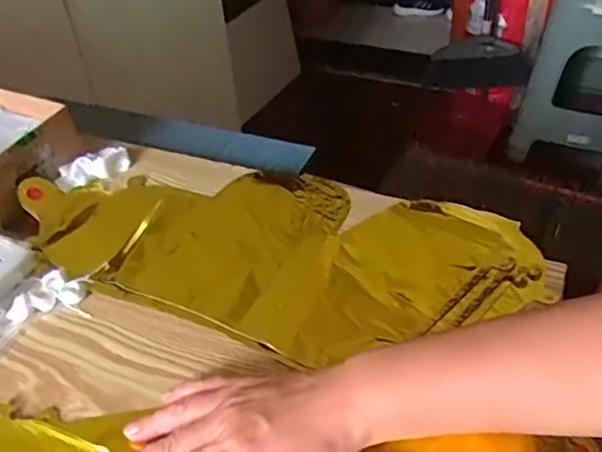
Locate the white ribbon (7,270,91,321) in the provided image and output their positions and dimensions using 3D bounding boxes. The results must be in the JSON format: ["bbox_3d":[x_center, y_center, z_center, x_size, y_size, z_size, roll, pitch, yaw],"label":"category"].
[{"bbox_3d":[-0.208,0.058,0.501,0.060,0.016,0.040,-7,41,-2],"label":"white ribbon"}]

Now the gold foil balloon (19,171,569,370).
[{"bbox_3d":[-0.028,0.011,0.535,0.455,0.010,0.198,15,45,21],"label":"gold foil balloon"}]

